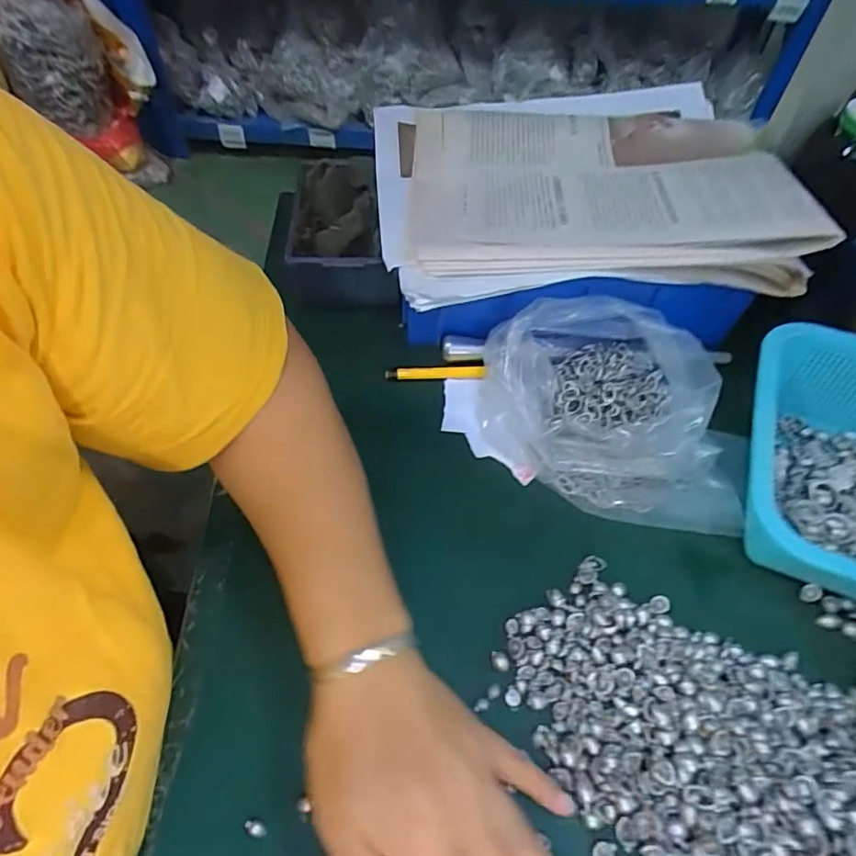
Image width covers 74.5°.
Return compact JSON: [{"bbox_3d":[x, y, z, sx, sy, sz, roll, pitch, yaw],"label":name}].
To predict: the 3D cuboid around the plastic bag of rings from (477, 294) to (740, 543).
[{"bbox_3d":[0.133,-0.016,0.400,0.185,0.068,0.141,6,55,3],"label":"plastic bag of rings"}]

